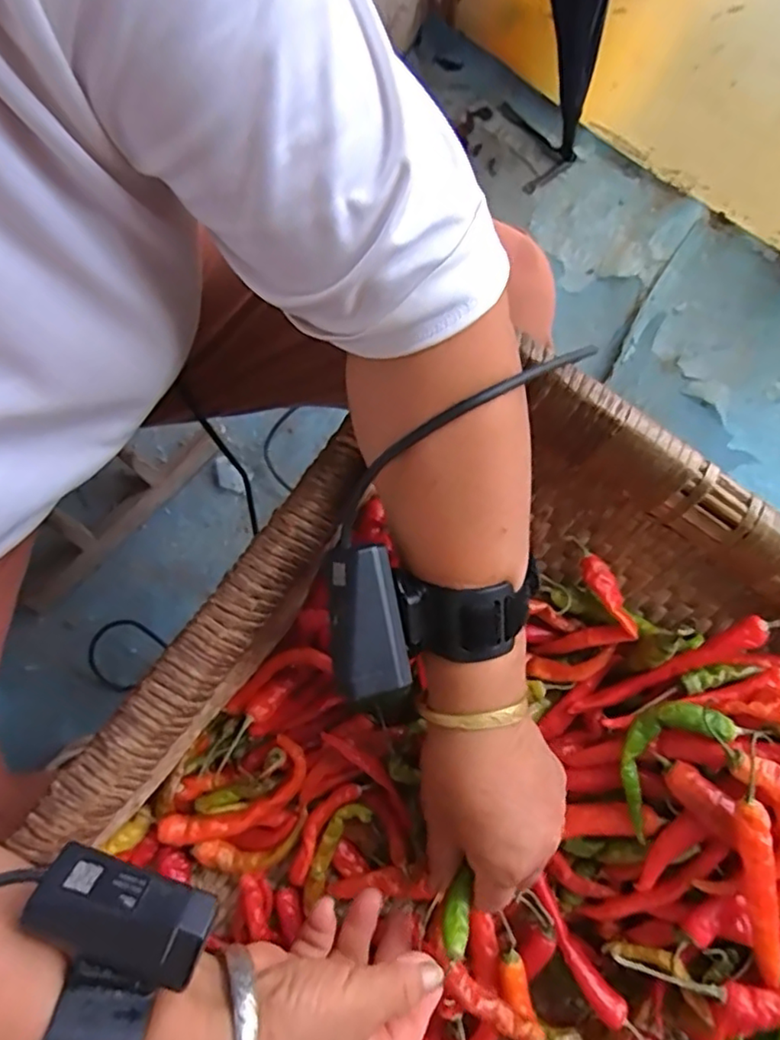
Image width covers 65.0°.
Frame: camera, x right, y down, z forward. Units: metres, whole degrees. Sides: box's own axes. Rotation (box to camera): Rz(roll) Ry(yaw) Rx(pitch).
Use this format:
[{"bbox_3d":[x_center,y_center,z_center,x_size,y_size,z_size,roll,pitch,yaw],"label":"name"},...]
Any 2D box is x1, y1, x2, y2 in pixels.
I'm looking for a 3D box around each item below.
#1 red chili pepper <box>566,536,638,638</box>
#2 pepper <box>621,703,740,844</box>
[{"bbox_3d":[0.128,0.039,0.370,0.015,0.012,0.067,-25,81,-5],"label":"red chili pepper"},{"bbox_3d":[0.145,0.132,0.332,0.040,0.012,0.081,33,101,5],"label":"pepper"}]

